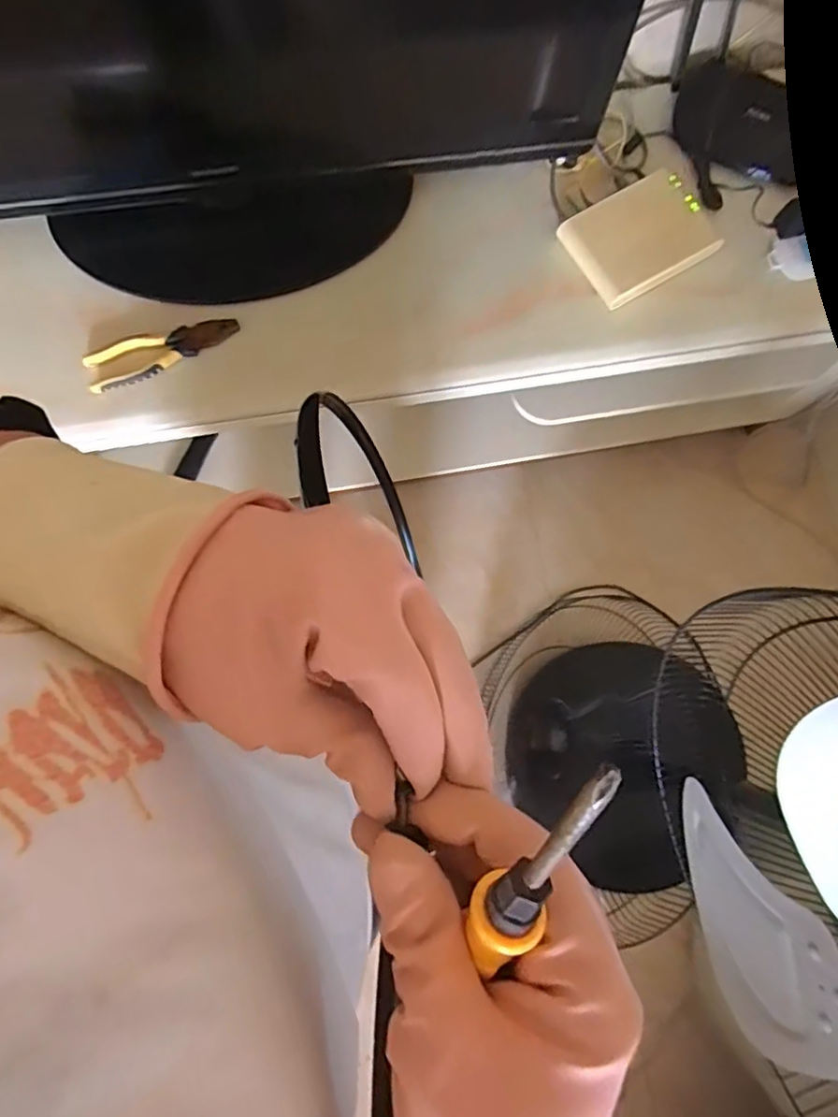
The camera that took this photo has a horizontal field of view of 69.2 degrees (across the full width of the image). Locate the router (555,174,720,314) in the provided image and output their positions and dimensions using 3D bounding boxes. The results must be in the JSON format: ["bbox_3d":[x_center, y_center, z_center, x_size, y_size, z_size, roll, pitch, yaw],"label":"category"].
[{"bbox_3d":[0.292,-0.423,0.799,0.179,0.033,0.128,-31,81,-7],"label":"router"}]

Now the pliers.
[{"bbox_3d":[-0.325,-0.260,0.778,0.197,0.020,0.056,-18,80,-4],"label":"pliers"}]

